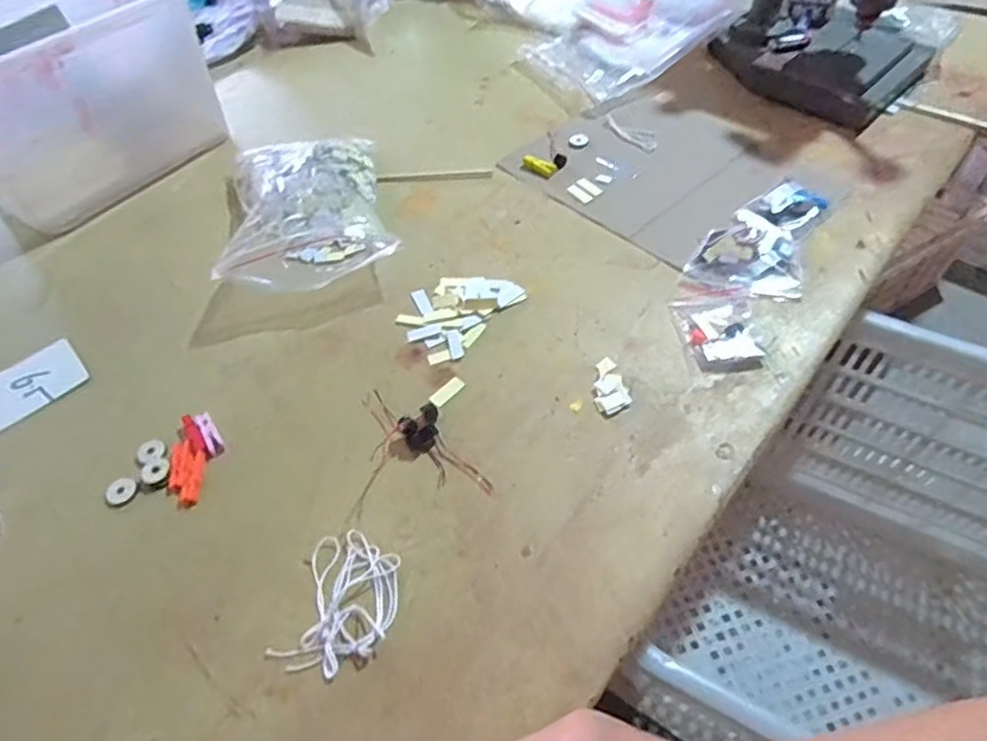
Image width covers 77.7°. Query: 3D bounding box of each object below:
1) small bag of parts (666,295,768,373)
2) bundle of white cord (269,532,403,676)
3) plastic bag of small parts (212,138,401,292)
[{"bbox_3d":[0.178,-0.032,0.477,0.062,0.011,0.073,-6,52,-1],"label":"small bag of parts"},{"bbox_3d":[-0.088,0.137,0.363,0.061,0.008,0.080,8,53,10],"label":"bundle of white cord"},{"bbox_3d":[-0.175,-0.154,0.570,0.145,0.043,0.178,-10,52,-4],"label":"plastic bag of small parts"}]

